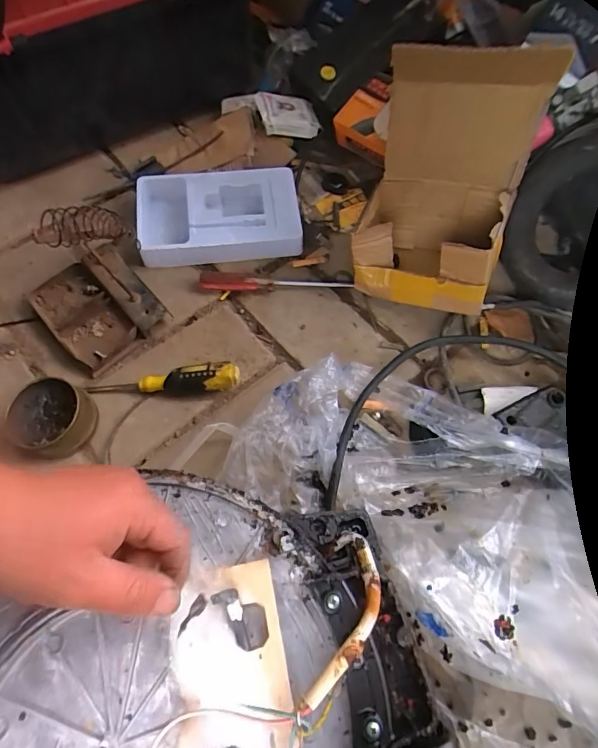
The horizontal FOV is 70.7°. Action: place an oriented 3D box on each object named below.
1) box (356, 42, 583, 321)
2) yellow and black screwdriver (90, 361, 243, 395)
[{"bbox_3d":[0.129,-0.162,0.392,0.131,0.192,0.123,18,66,6],"label":"box"},{"bbox_3d":[-0.126,0.005,0.396,0.137,0.030,0.023,-1,66,-2],"label":"yellow and black screwdriver"}]

